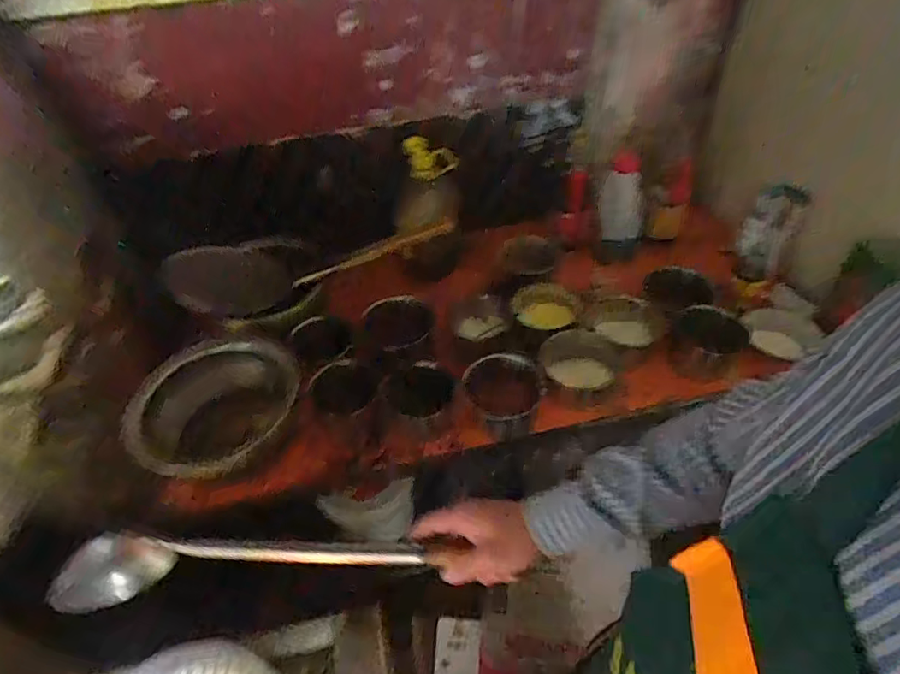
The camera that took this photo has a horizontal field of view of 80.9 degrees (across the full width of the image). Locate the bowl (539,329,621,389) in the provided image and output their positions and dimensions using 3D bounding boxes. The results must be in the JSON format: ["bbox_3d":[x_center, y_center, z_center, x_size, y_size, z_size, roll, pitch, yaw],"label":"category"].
[{"bbox_3d":[0.260,0.049,1.052,0.157,0.071,0.133,5,46,9],"label":"bowl"}]

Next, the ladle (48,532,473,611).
[{"bbox_3d":[-0.203,0.253,0.583,0.428,0.079,0.069,-5,45,4],"label":"ladle"}]

